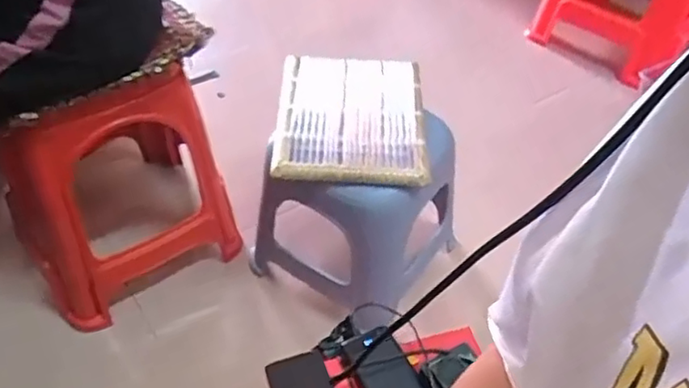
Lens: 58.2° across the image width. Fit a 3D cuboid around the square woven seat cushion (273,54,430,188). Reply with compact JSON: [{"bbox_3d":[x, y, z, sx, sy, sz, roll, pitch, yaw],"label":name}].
[{"bbox_3d":[0.012,-0.133,0.996,0.227,0.025,0.294,3,45,-1],"label":"square woven seat cushion"}]

